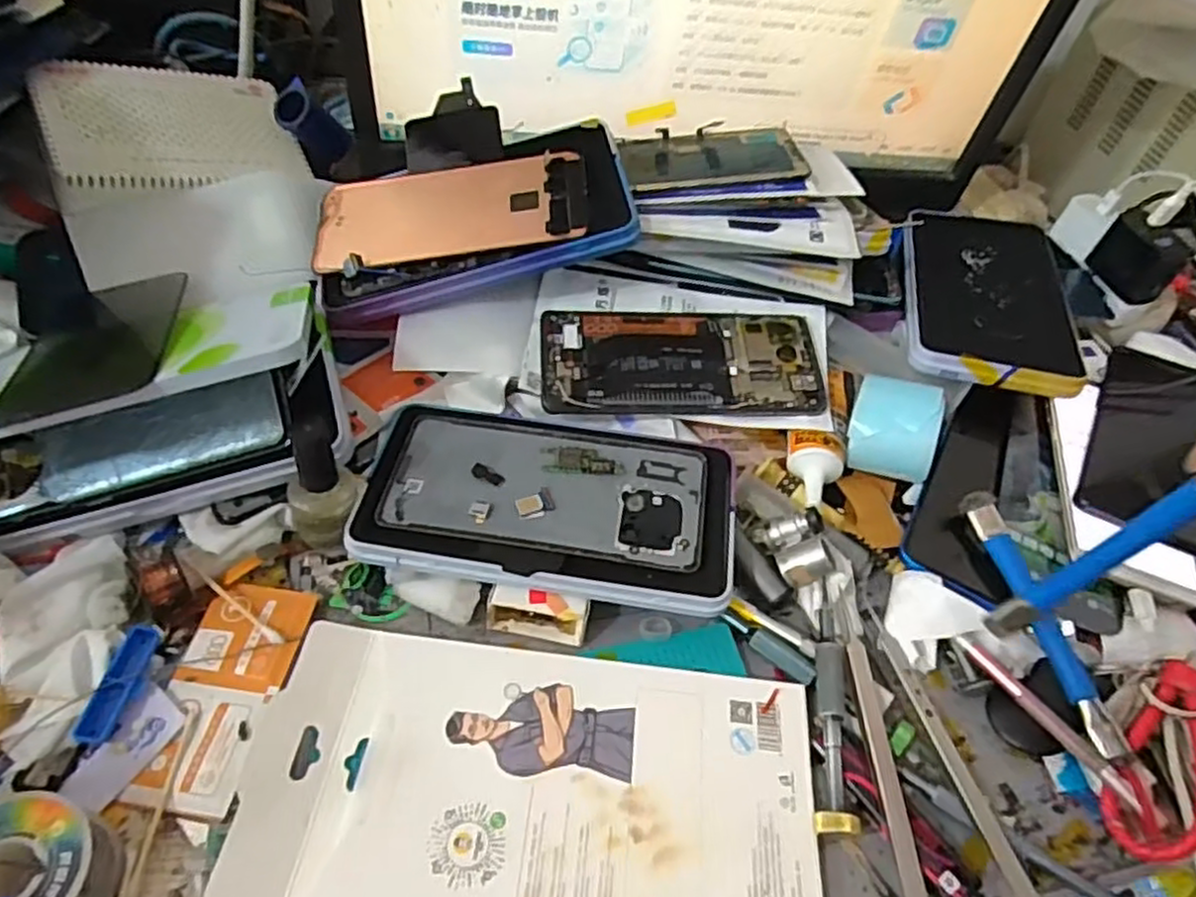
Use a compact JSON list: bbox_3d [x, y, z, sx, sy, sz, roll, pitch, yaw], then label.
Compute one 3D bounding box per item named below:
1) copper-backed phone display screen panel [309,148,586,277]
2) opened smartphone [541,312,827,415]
[{"bbox_3d":[-0.087,-0.143,0.429,0.161,0.005,0.074,-9,60,5],"label":"copper-backed phone display screen panel"},{"bbox_3d":[0.049,-0.053,0.425,0.162,0.007,0.074,0,59,-5],"label":"opened smartphone"}]

